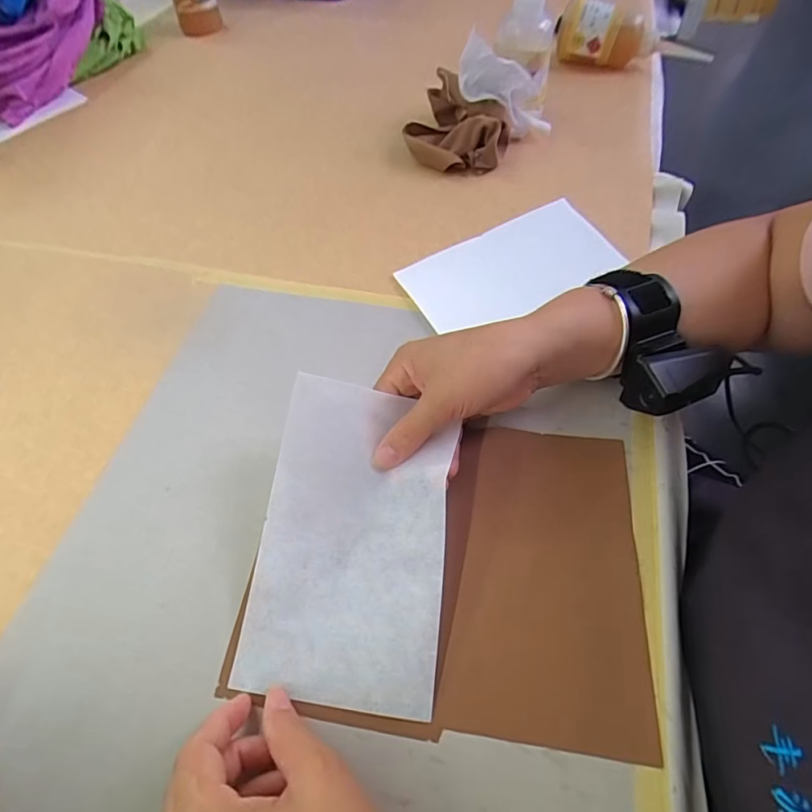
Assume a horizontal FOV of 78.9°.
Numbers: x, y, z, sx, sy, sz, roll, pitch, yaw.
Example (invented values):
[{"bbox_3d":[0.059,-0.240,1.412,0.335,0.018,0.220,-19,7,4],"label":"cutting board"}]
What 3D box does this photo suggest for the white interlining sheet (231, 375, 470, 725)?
[{"bbox_3d":[-0.035,0.072,0.283,0.108,0.035,0.172,4,68,9],"label":"white interlining sheet"}]

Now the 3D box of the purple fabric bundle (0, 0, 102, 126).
[{"bbox_3d":[-0.464,-0.444,0.608,0.070,0.082,0.245,33,78,22],"label":"purple fabric bundle"}]

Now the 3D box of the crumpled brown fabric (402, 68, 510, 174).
[{"bbox_3d":[0.054,-0.299,0.532,0.111,0.050,0.115,6,57,7],"label":"crumpled brown fabric"}]

